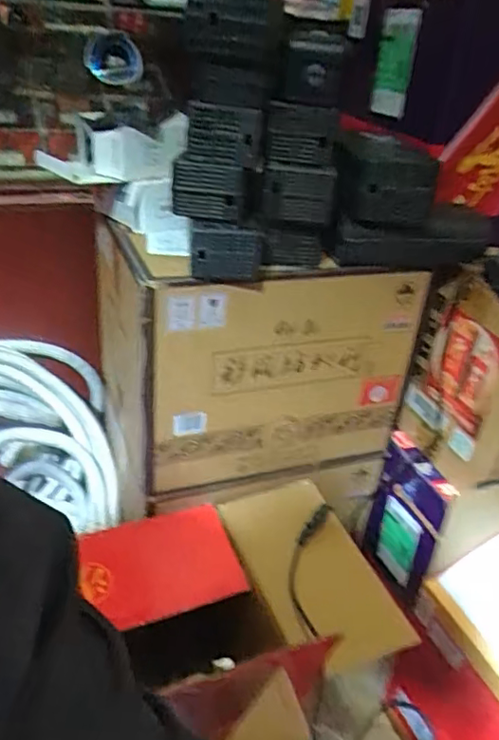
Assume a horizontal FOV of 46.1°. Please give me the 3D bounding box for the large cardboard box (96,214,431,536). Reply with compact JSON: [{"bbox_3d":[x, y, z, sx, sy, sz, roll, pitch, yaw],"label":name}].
[{"bbox_3d":[0.005,-0.001,0.870,0.410,0.388,0.236,-4,33,-16],"label":"large cardboard box"}]

